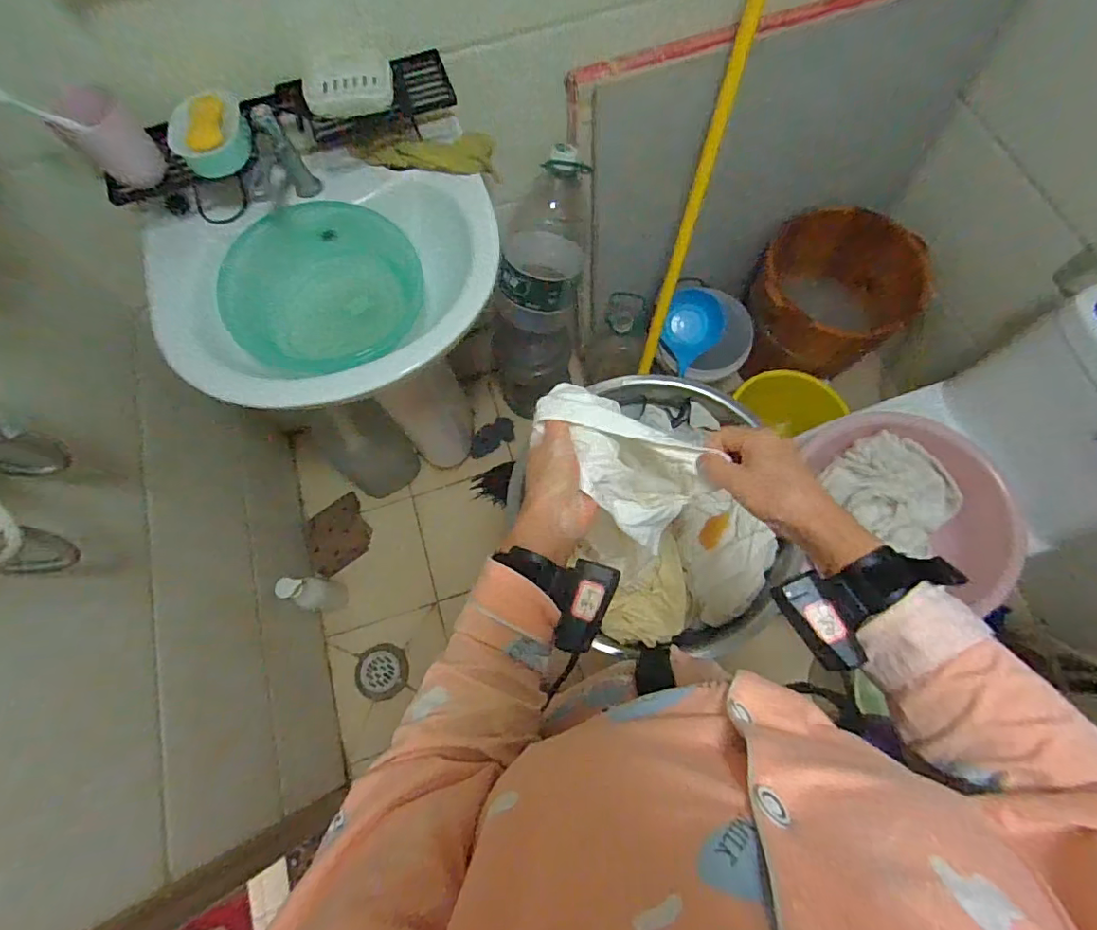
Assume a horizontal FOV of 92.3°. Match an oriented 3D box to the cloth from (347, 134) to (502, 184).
[{"bbox_3d":[-0.196,-0.490,0.838,0.220,0.054,0.037,-5,70,0],"label":"cloth"}]

